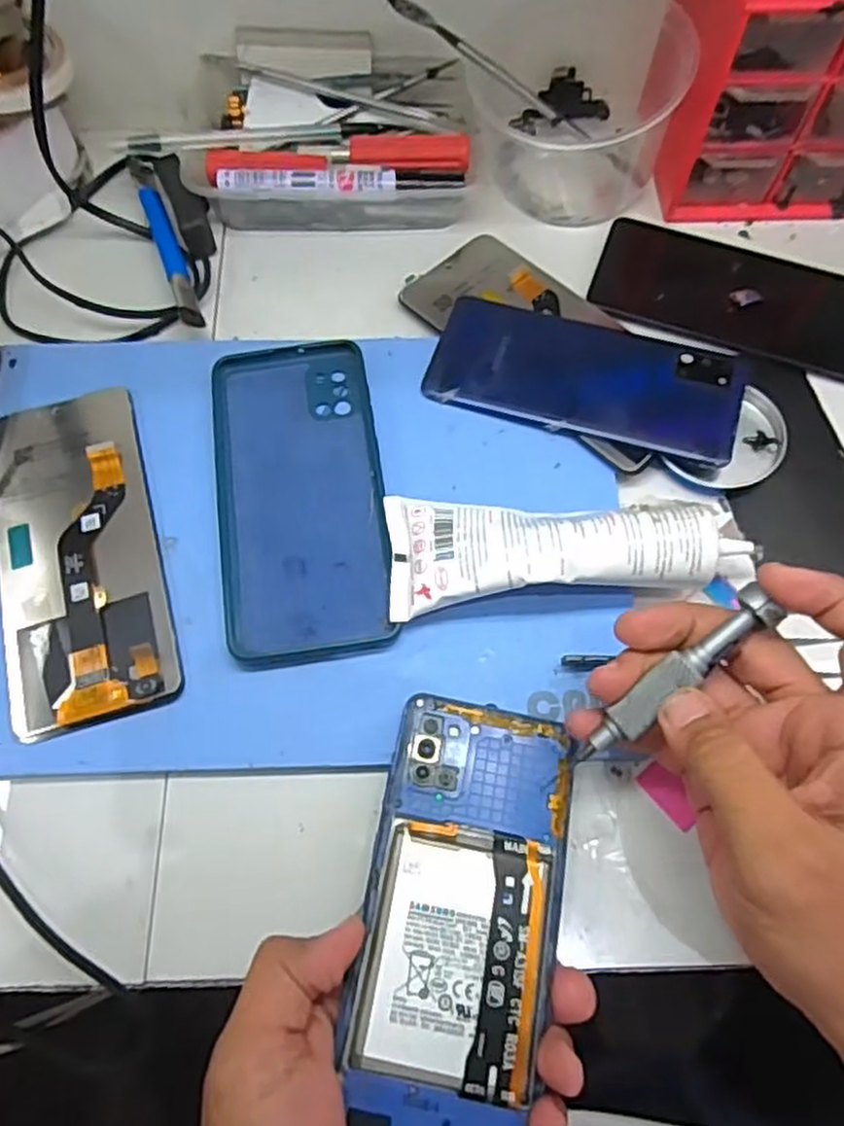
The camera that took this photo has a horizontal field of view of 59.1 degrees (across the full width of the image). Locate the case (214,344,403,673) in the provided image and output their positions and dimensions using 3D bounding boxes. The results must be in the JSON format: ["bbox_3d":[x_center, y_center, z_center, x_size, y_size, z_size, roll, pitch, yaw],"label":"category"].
[{"bbox_3d":[-0.058,-0.034,0.354,0.075,0.009,0.163,-8,68,-5],"label":"case"}]

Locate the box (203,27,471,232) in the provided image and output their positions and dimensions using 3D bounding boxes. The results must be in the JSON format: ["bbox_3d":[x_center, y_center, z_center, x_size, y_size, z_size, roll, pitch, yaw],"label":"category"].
[{"bbox_3d":[-0.047,-0.249,0.431,0.144,0.040,0.110,0,67,-2],"label":"box"}]

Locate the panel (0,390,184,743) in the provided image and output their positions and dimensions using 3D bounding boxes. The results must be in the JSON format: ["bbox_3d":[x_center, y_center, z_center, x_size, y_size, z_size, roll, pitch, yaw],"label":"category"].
[{"bbox_3d":[-0.157,-0.005,0.340,0.071,0.006,0.158,-16,68,-5],"label":"panel"}]

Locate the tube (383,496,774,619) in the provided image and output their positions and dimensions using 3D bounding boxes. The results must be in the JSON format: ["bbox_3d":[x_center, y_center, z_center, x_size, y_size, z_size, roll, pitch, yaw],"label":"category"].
[{"bbox_3d":[0.067,-0.007,0.329,0.162,0.038,0.054,-3,68,-3],"label":"tube"}]

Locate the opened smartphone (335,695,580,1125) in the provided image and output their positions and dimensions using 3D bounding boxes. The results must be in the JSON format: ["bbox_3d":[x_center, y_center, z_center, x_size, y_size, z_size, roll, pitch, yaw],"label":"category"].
[{"bbox_3d":[0.015,0.129,0.273,0.069,0.004,0.154,10,62,2],"label":"opened smartphone"}]

